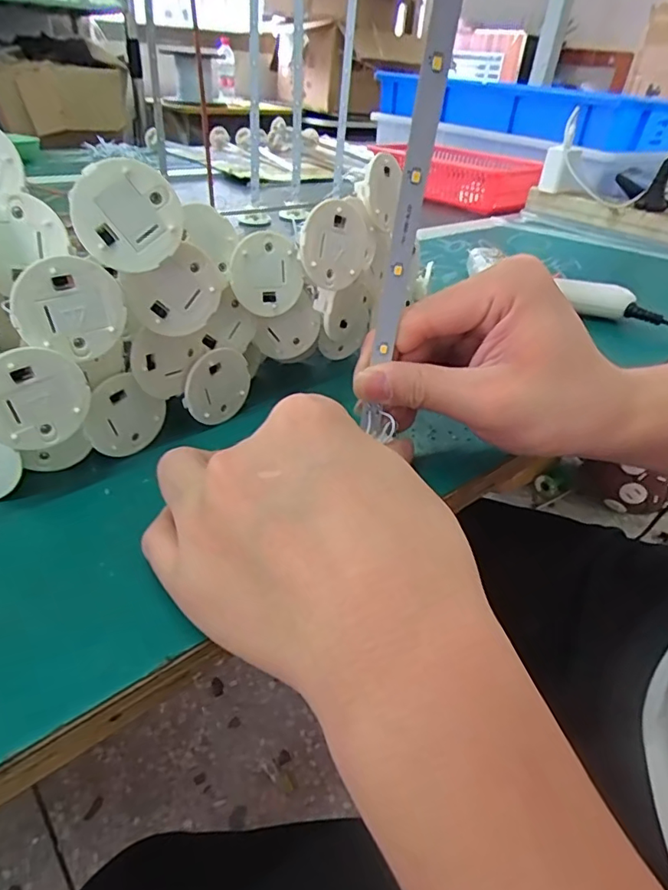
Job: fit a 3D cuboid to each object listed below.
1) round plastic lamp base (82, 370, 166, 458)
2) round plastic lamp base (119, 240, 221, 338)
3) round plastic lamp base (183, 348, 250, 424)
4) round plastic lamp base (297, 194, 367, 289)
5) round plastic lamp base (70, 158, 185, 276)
[{"bbox_3d":[-0.094,-0.013,0.240,0.006,0.038,0.035,30,43,31],"label":"round plastic lamp base"},{"bbox_3d":[-0.066,-0.061,0.224,0.039,0.041,0.005,-24,44,-34],"label":"round plastic lamp base"},{"bbox_3d":[-0.058,-0.029,0.267,0.008,0.038,0.036,28,42,29],"label":"round plastic lamp base"},{"bbox_3d":[0.001,-0.093,0.245,0.004,0.038,0.040,24,80,44],"label":"round plastic lamp base"},{"bbox_3d":[-0.077,-0.086,0.200,0.037,0.037,0.004,-34,30,-4],"label":"round plastic lamp base"}]

